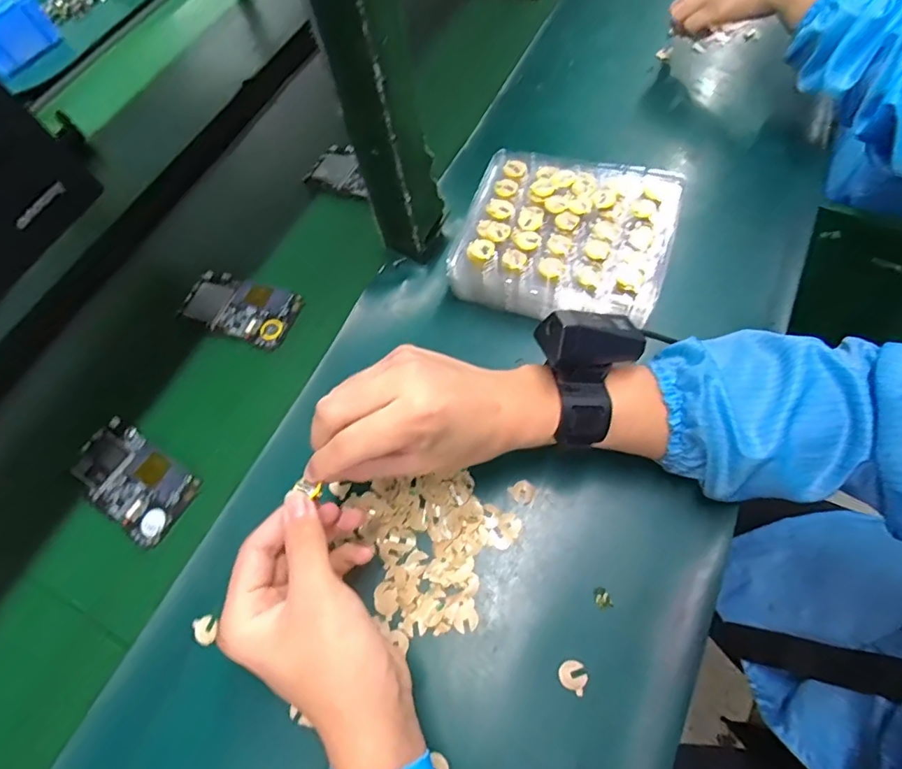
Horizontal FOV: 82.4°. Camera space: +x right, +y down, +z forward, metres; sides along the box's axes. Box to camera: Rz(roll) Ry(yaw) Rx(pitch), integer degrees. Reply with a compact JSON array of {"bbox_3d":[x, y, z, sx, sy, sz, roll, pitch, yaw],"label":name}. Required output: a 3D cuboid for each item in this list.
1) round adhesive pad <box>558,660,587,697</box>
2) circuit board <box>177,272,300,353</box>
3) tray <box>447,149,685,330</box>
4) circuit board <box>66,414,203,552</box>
[{"bbox_3d":[0.081,0.192,0.340,0.019,0.004,0.018,-1,71,3],"label":"round adhesive pad"},{"bbox_3d":[-0.212,-0.078,0.520,0.120,0.009,0.064,16,67,17],"label":"circuit board"},{"bbox_3d":[0.101,-0.133,0.471,0.178,0.068,0.156,18,68,12],"label":"tray"},{"bbox_3d":[-0.278,0.080,0.447,0.122,0.008,0.063,29,71,21],"label":"circuit board"}]

